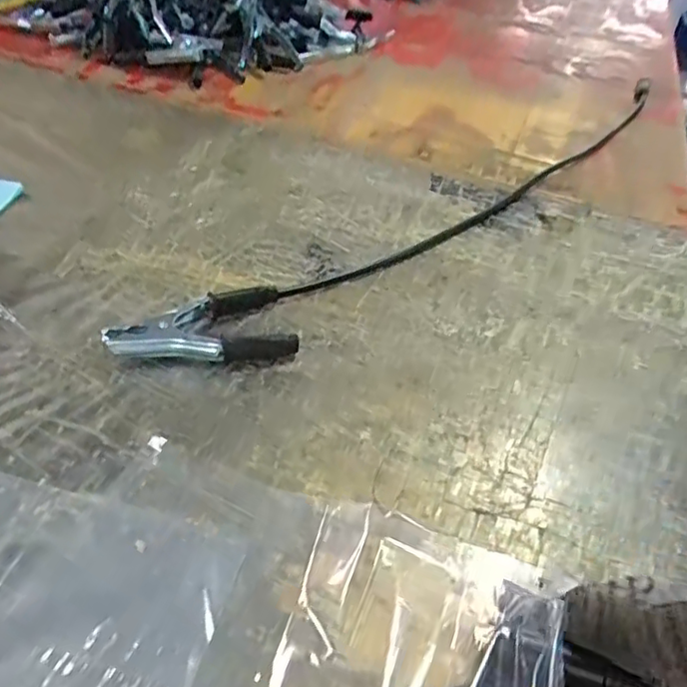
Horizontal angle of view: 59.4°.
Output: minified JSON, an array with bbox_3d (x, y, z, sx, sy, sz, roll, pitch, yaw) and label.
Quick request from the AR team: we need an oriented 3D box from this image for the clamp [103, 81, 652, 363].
[{"bbox_3d":[0.157,-0.171,0.693,0.888,0.048,0.112,-30,53,-34],"label":"clamp"}]

